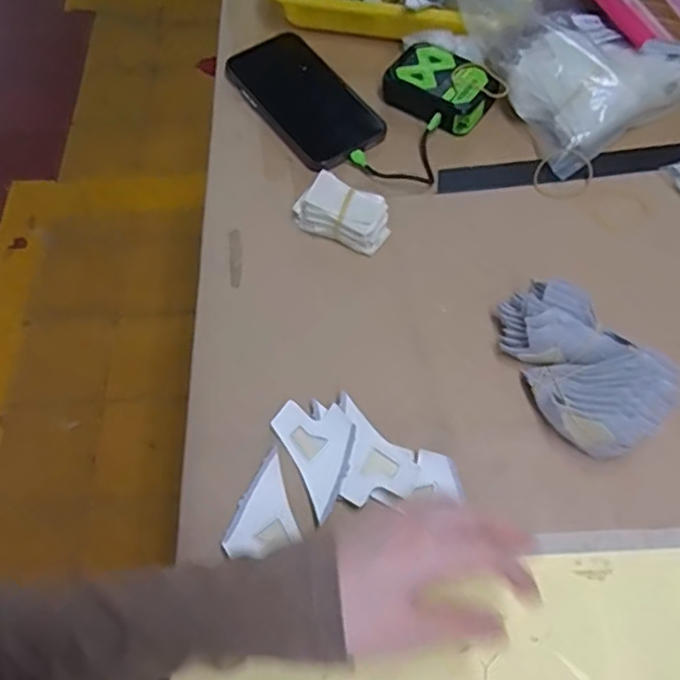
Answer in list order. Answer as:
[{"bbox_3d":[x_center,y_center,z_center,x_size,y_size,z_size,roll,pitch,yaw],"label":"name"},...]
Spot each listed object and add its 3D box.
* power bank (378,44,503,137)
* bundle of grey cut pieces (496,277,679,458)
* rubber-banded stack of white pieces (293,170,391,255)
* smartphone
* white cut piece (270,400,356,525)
[{"bbox_3d":[0.089,-0.225,0.578,0.068,0.031,0.092,-40,66,-17],"label":"power bank"},{"bbox_3d":[0.163,0.014,0.430,0.073,0.059,0.125,-19,62,-7],"label":"bundle of grey cut pieces"},{"bbox_3d":[0.001,-0.100,0.509,0.071,0.037,0.036,21,64,14],"label":"rubber-banded stack of white pieces"},{"bbox_3d":[-0.033,-0.219,0.581,0.079,0.011,0.156,-37,73,-6],"label":"smartphone"},{"bbox_3d":[-0.011,0.073,0.429,0.046,0.004,0.076,-27,68,-7],"label":"white cut piece"}]

